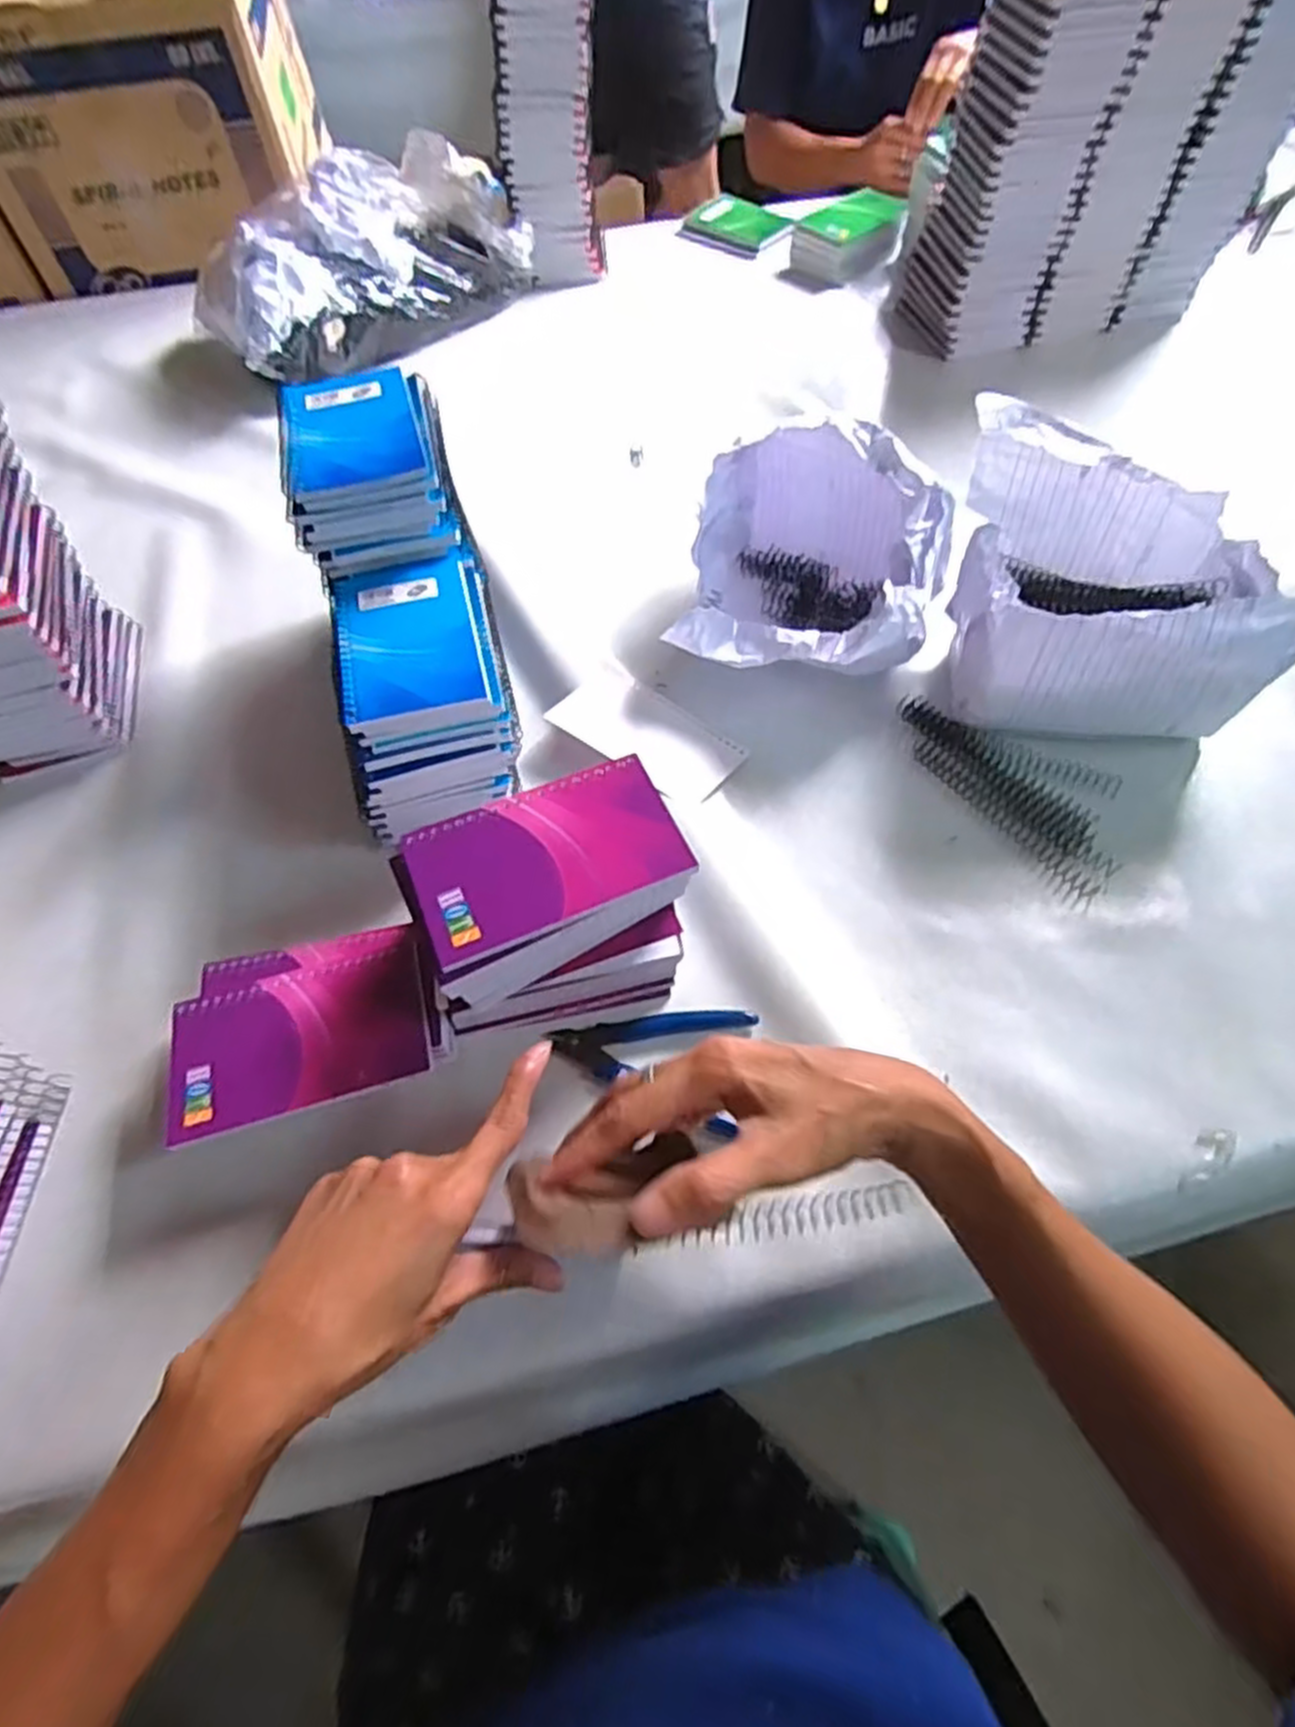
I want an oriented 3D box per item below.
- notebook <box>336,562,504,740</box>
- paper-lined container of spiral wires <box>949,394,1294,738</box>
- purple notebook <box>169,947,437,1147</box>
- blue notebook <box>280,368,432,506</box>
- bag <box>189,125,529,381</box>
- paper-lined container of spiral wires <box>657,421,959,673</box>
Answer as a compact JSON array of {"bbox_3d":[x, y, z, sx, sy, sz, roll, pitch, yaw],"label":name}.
[{"bbox_3d":[-0.144,-0.137,0.479,0.086,0.014,0.132,-13,57,-7],"label":"notebook"},{"bbox_3d":[0.307,-0.190,0.541,0.175,0.134,0.196,4,57,5],"label":"paper-lined container of spiral wires"},{"bbox_3d":[-0.181,0.090,0.407,0.129,0.007,0.075,-14,58,-7],"label":"purple notebook"},{"bbox_3d":[-0.192,-0.283,0.511,0.082,0.015,0.133,-15,57,-8],"label":"blue notebook"},{"bbox_3d":[-0.318,-0.669,0.869,0.364,0.135,0.191,-38,63,-21],"label":"bag"},{"bbox_3d":[0.123,-0.222,0.578,0.176,0.123,0.206,14,59,11],"label":"paper-lined container of spiral wires"}]

